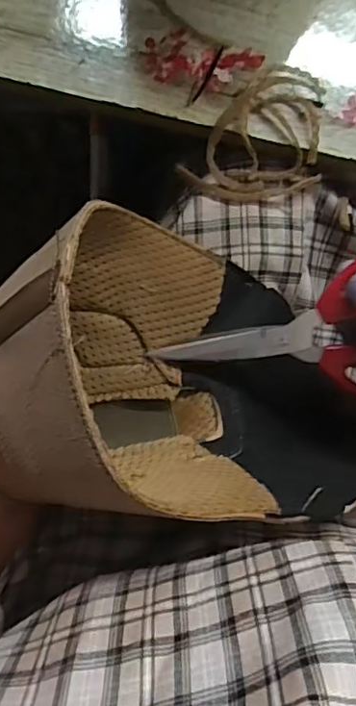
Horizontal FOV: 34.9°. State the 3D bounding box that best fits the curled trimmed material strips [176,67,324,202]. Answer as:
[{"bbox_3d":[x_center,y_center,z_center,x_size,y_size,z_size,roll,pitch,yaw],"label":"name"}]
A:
[{"bbox_3d":[0.057,-0.128,0.348,0.066,0.023,0.095,43,85,2],"label":"curled trimmed material strips"}]

